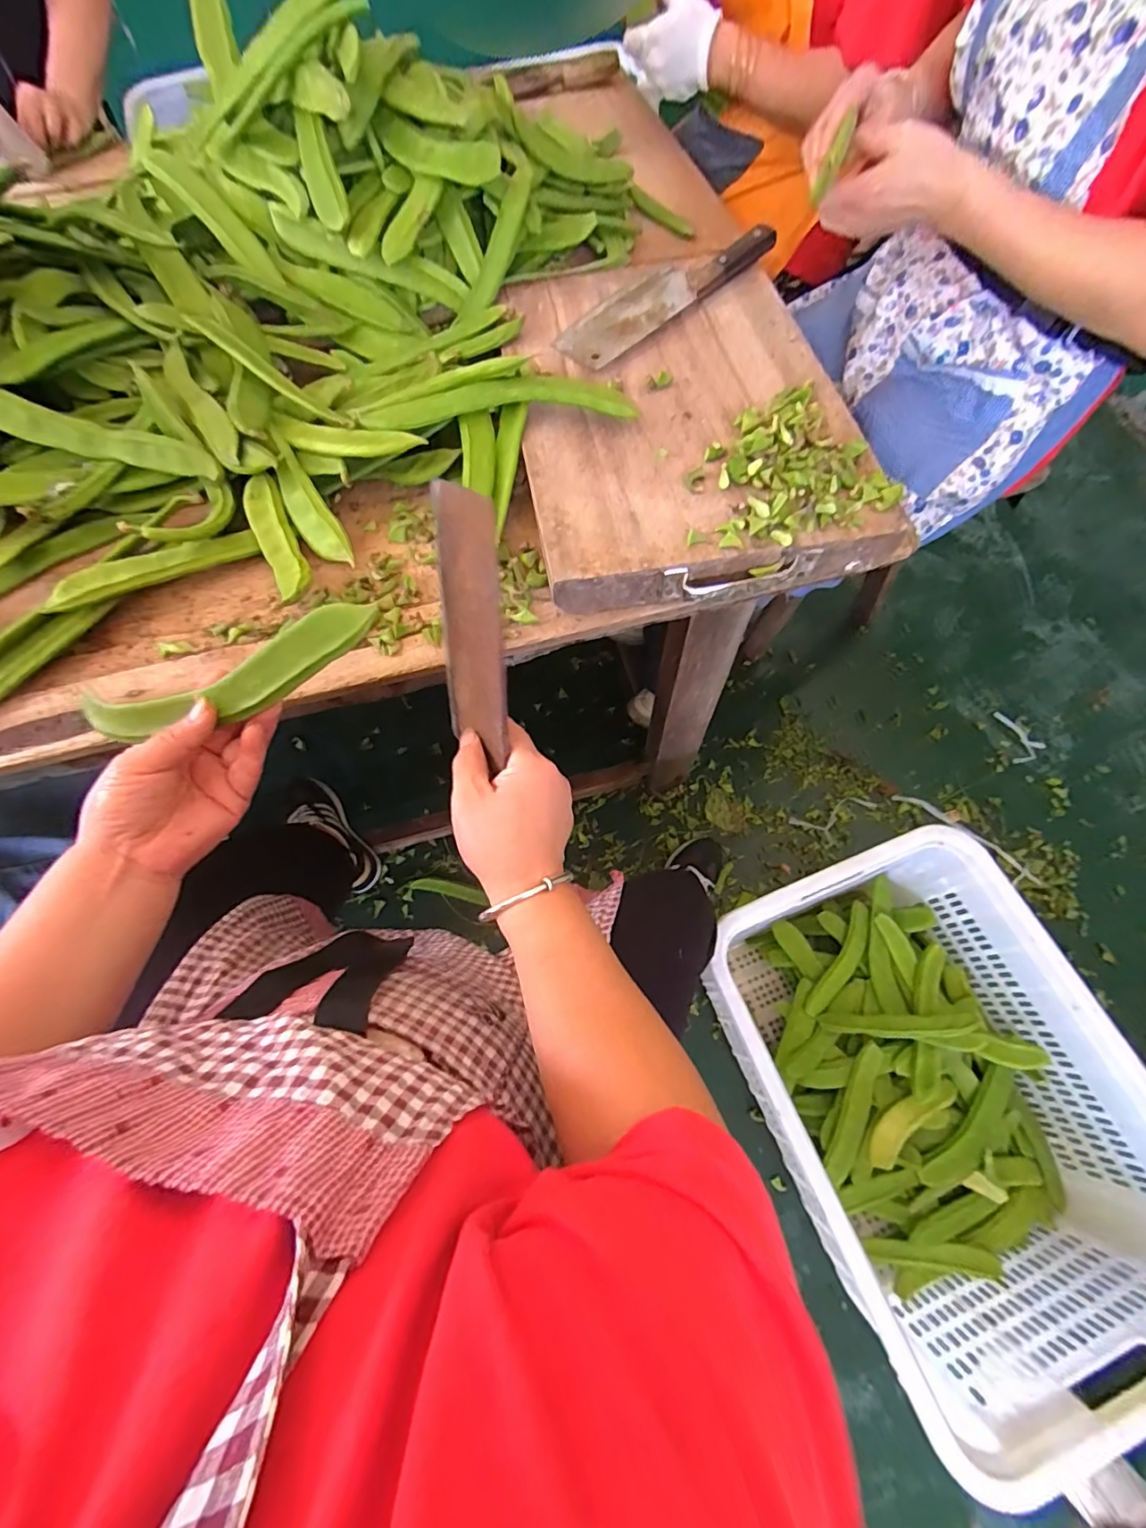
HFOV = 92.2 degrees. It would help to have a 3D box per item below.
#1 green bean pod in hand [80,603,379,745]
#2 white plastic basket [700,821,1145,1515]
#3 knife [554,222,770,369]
[{"bbox_3d":[-0.212,-0.051,0.344,0.199,0.010,0.041,-18,108,6],"label":"green bean pod in hand"},{"bbox_3d":[0.479,0.451,0.792,0.425,0.293,0.585,-23,69,-8],"label":"white plastic basket"},{"bbox_3d":[0.101,-0.527,0.611,0.284,0.027,0.077,-41,73,-15],"label":"knife"}]

